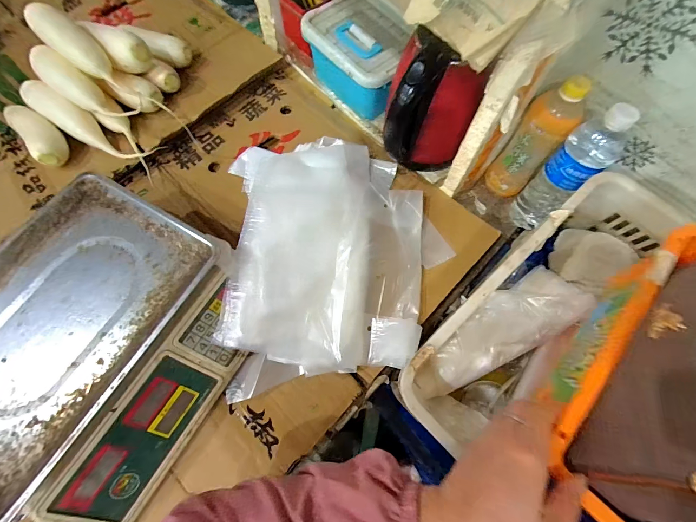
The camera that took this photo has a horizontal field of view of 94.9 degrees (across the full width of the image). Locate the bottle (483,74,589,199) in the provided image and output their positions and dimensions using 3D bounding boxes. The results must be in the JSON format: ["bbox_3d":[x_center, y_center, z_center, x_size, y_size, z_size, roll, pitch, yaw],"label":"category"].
[{"bbox_3d":[0.278,-0.176,0.482,0.062,0.186,0.057,26,70,8],"label":"bottle"}]

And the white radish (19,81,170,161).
[{"bbox_3d":[-0.479,-0.246,0.574,0.287,0.056,0.060,26,70,8],"label":"white radish"}]

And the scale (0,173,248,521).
[{"bbox_3d":[-0.316,0.096,0.410,0.317,0.111,0.341,26,70,8],"label":"scale"}]

